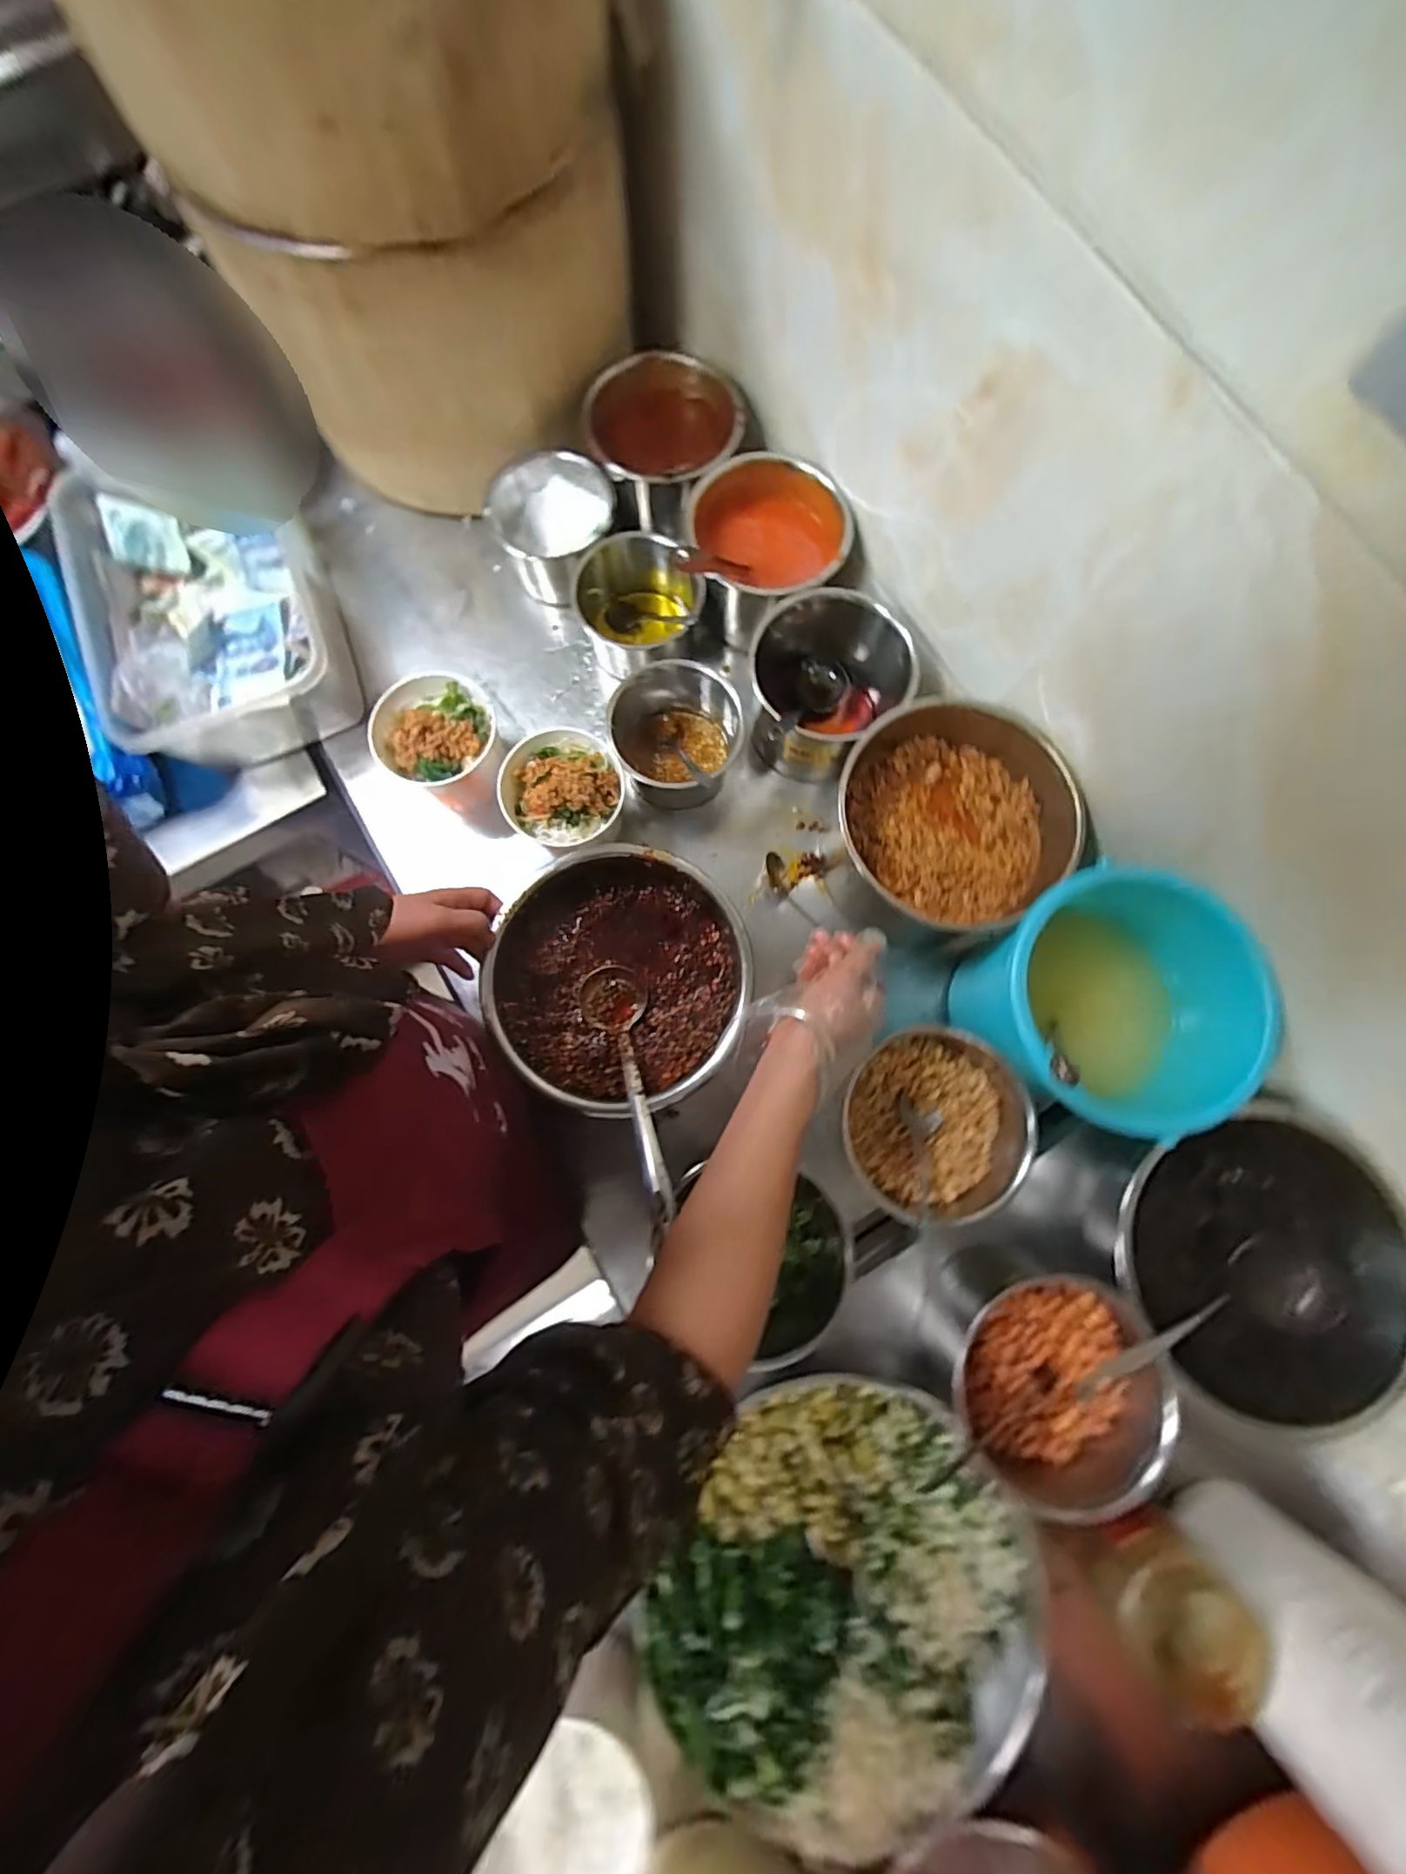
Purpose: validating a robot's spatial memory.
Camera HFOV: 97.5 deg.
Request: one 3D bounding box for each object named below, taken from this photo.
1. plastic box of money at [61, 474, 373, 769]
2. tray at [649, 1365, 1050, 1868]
[{"bbox_3d":[-0.511,-0.340,0.652,0.217,0.106,0.319,-22,81,-4],"label":"plastic box of money"},{"bbox_3d":[0.113,0.496,0.465,0.281,0.061,0.281,33,81,5],"label":"tray"}]

